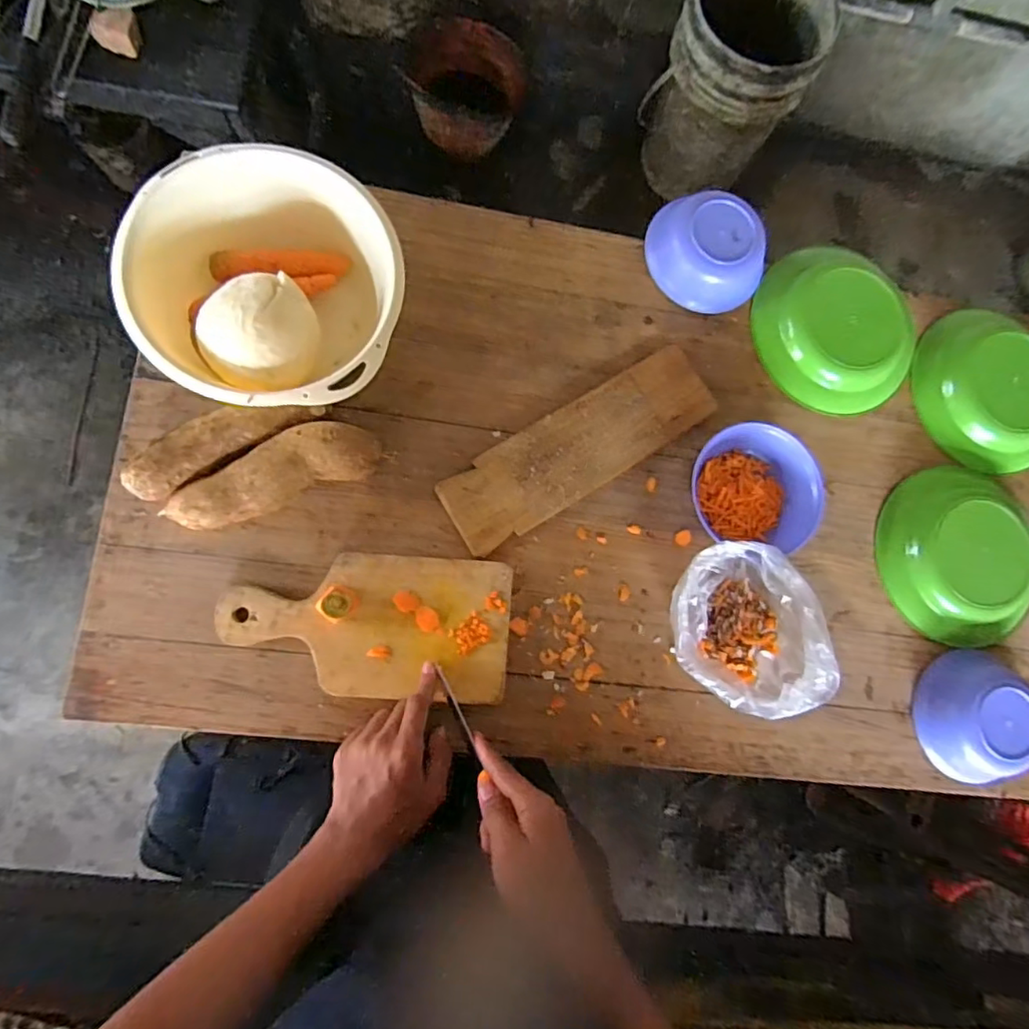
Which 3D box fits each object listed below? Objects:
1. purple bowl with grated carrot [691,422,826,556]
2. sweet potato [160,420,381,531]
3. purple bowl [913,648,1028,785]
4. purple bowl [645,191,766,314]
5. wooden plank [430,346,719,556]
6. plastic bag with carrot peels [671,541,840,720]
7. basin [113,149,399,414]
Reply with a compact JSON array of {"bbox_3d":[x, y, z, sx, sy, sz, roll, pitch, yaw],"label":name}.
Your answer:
[{"bbox_3d":[0.265,-0.029,0.642,0.144,0.053,0.128,13,83,-6],"label":"purple bowl with grated carrot"},{"bbox_3d":[-0.238,-0.038,0.575,0.206,0.055,0.066,-21,86,-10],"label":"sweet potato"},{"bbox_3d":[0.527,0.230,0.647,0.131,0.048,0.144,13,83,-6],"label":"purple bowl"},{"bbox_3d":[0.224,-0.307,0.674,0.126,0.047,0.131,1,84,-7],"label":"purple bowl"},{"bbox_3d":[0.076,-0.075,0.638,0.323,0.011,0.095,-31,89,-9],"label":"wooden plank"},{"bbox_3d":[0.235,0.116,0.606,0.137,0.086,0.165,-3,84,-8],"label":"plastic bag with carrot peels"},{"bbox_3d":[-0.232,-0.219,0.571,0.234,0.109,0.243,1,84,-7],"label":"basin"}]

